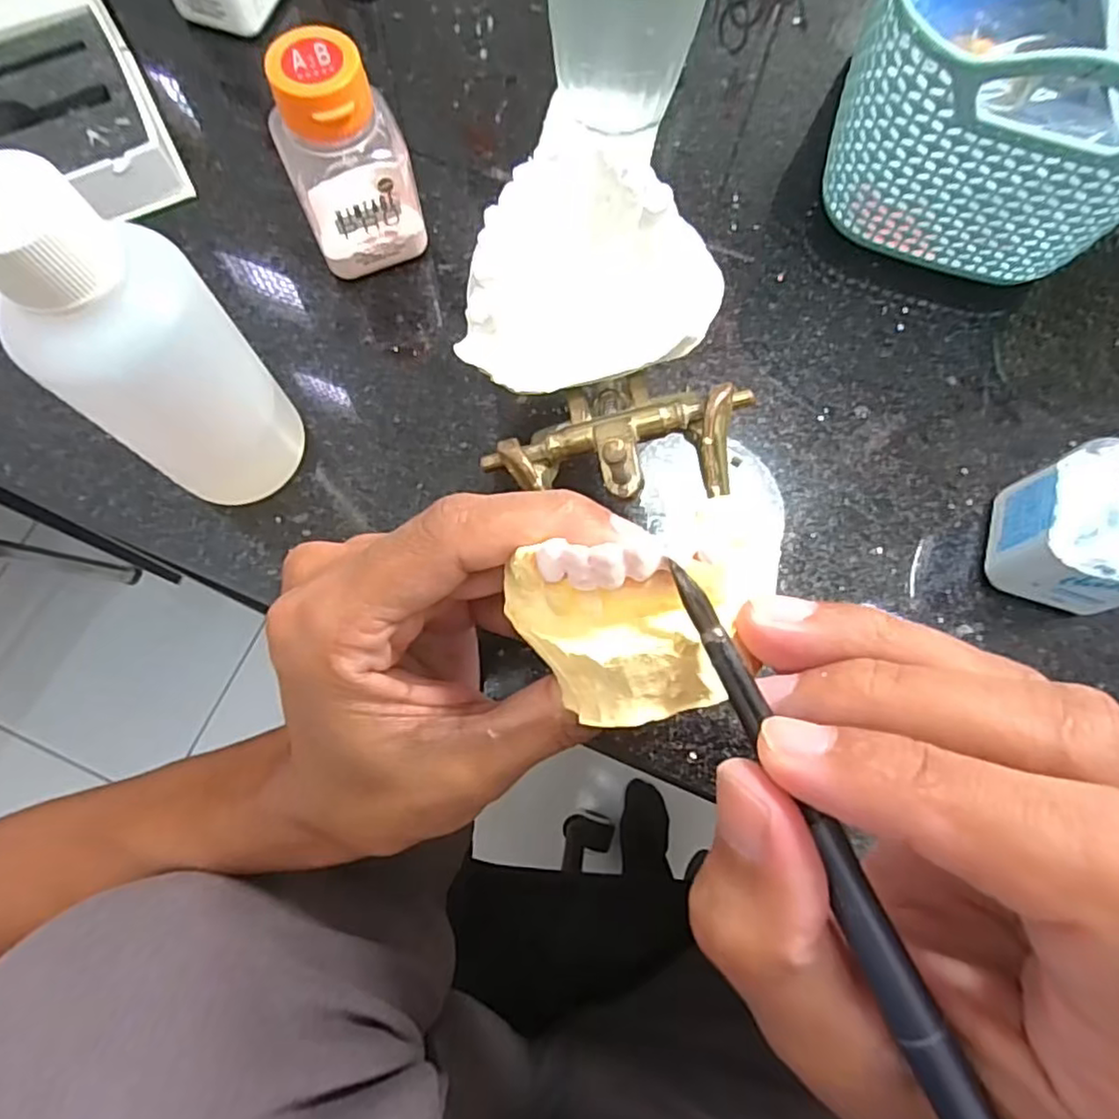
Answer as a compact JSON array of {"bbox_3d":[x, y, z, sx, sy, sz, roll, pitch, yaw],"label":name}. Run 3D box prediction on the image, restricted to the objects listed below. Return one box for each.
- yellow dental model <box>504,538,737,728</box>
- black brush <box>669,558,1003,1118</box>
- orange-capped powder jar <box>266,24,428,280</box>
[{"bbox_3d":[0.011,0.015,0.125,0.041,0.023,0.030,4,74,-1],"label":"yellow dental model"},{"bbox_3d":[0.055,0.069,0.107,0.006,0.005,0.152,-25,82,-8],"label":"black brush"},{"bbox_3d":[-0.075,-0.140,0.235,0.041,0.073,0.033,-23,76,-8],"label":"orange-capped powder jar"}]

